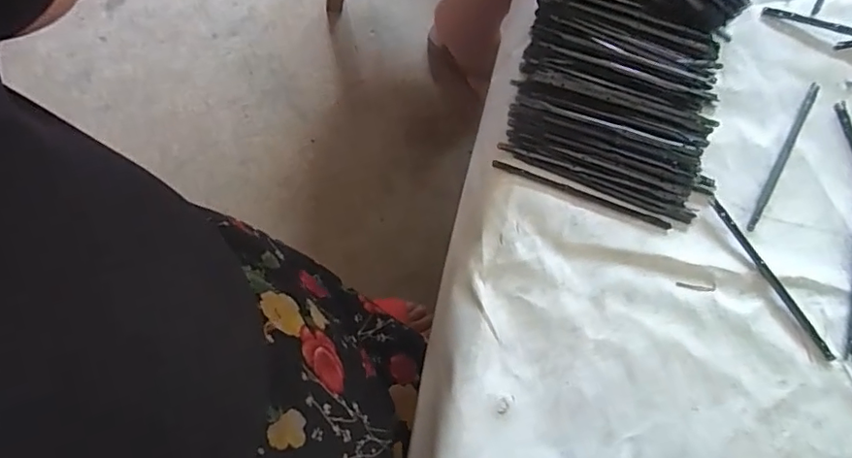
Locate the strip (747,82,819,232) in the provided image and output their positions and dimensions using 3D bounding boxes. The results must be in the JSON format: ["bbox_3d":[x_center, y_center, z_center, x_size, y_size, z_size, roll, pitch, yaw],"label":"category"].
[{"bbox_3d":[0.268,-0.056,0.413,0.007,0.004,0.132,30,79,6],"label":"strip"}]

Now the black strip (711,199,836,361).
[{"bbox_3d":[0.247,0.034,0.393,0.010,0.004,0.132,-32,79,-7],"label":"black strip"}]

